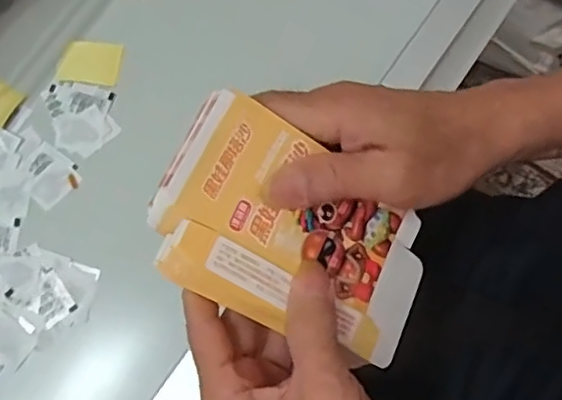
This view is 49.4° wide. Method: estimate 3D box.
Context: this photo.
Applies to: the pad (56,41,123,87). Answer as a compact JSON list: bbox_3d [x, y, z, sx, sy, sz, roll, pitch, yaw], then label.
[{"bbox_3d":[-0.132,-0.095,0.419,0.040,0.004,0.030,9,76,3],"label":"pad"}]

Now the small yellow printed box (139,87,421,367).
[{"bbox_3d":[0.009,0.018,0.307,0.145,0.014,0.089,29,74,-18],"label":"small yellow printed box"}]

